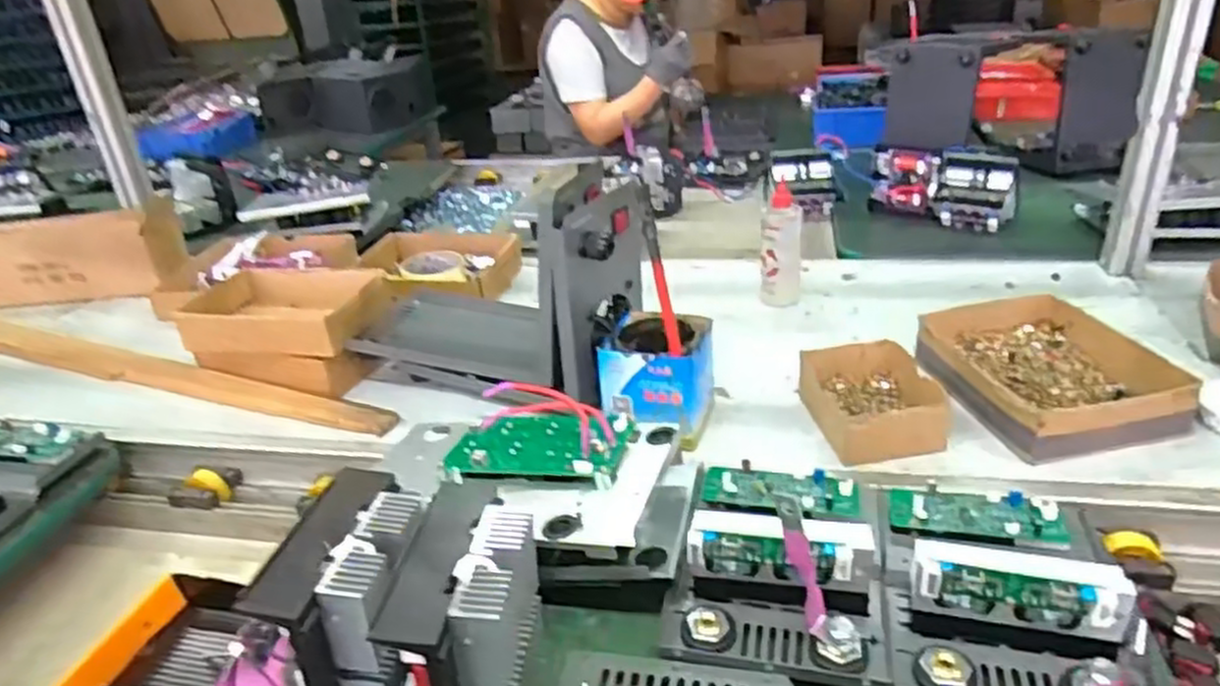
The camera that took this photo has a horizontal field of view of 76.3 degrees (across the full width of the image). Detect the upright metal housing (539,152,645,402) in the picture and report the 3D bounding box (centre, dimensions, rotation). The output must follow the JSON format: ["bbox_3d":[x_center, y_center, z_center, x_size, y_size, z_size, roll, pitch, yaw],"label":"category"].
[{"bbox_3d":[-0.013,-0.046,0.817,0.073,0.244,0.162,7,30,20],"label":"upright metal housing"}]

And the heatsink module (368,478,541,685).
[{"bbox_3d":[-0.091,0.180,0.497,0.083,0.121,0.129,0,28,8],"label":"heatsink module"}]

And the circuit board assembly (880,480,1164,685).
[{"bbox_3d":[0.273,0.154,0.533,0.149,0.058,0.191,4,29,15],"label":"circuit board assembly"}]

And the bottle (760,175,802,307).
[{"bbox_3d":[0.224,-0.121,1.013,0.051,0.161,0.044,2,29,11],"label":"bottle"}]

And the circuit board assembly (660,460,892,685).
[{"bbox_3d":[0.127,0.141,0.573,0.148,0.065,0.200,4,29,15],"label":"circuit board assembly"}]

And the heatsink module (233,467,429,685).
[{"bbox_3d":[-0.161,0.174,0.514,0.082,0.120,0.132,-1,28,7],"label":"heatsink module"}]

